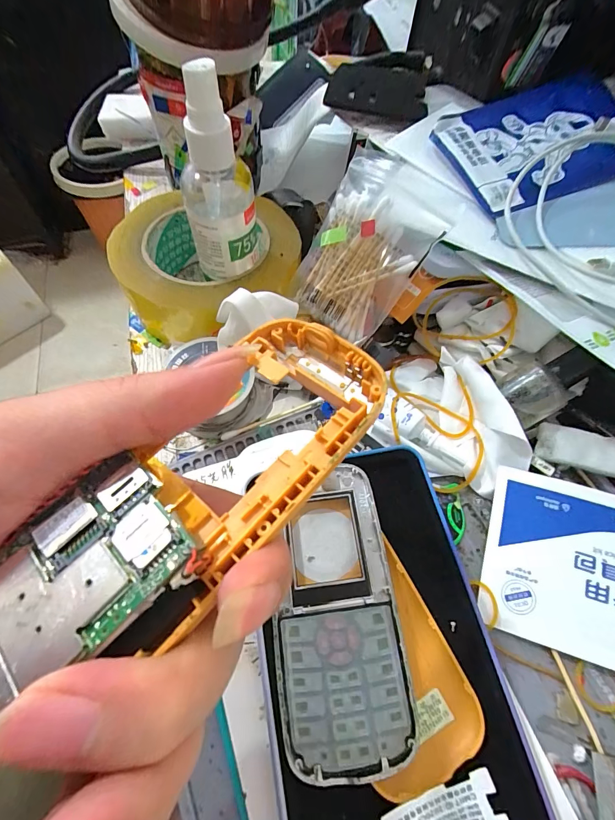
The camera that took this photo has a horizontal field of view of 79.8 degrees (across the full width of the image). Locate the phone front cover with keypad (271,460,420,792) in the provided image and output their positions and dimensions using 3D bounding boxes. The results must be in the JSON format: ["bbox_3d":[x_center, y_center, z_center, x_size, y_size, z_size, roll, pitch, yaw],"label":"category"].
[{"bbox_3d":[0.011,0.085,0.164,0.051,0.011,0.115,-4,62,-5],"label":"phone front cover with keypad"}]

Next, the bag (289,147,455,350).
[{"bbox_3d":[0.034,-0.097,0.225,0.067,0.016,0.097,35,108,7],"label":"bag"}]

